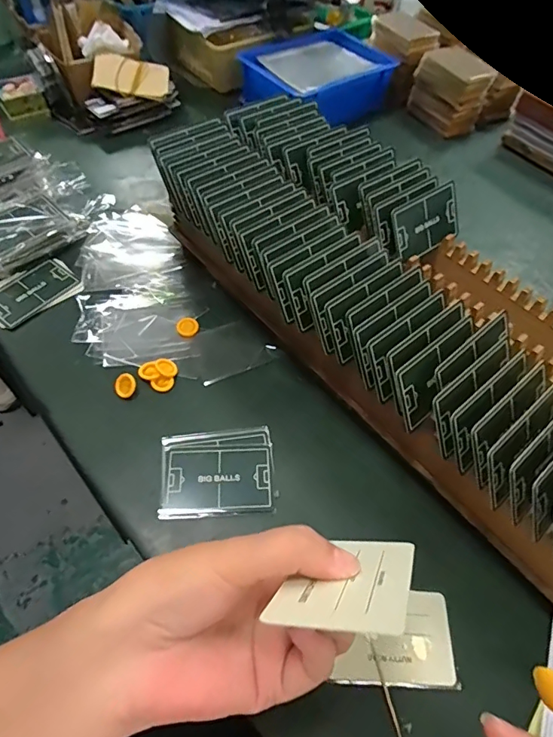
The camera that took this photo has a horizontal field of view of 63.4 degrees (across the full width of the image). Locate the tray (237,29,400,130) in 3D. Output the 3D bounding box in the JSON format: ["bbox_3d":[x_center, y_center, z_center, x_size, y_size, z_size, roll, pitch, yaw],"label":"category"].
[{"bbox_3d":[0.065,-0.433,0.666,0.197,0.056,0.159,-36,65,-24],"label":"tray"}]

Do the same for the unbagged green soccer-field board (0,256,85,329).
[{"bbox_3d":[-0.248,-0.078,0.454,0.085,0.008,0.064,-34,64,-23],"label":"unbagged green soccer-field board"}]

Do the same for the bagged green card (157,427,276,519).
[{"bbox_3d":[-0.047,0.080,0.357,0.087,0.004,0.068,-2,56,-5],"label":"bagged green card"}]

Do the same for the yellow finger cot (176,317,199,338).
[{"bbox_3d":[-0.086,-0.040,0.436,0.021,0.004,0.021,1,56,-2],"label":"yellow finger cot"}]

